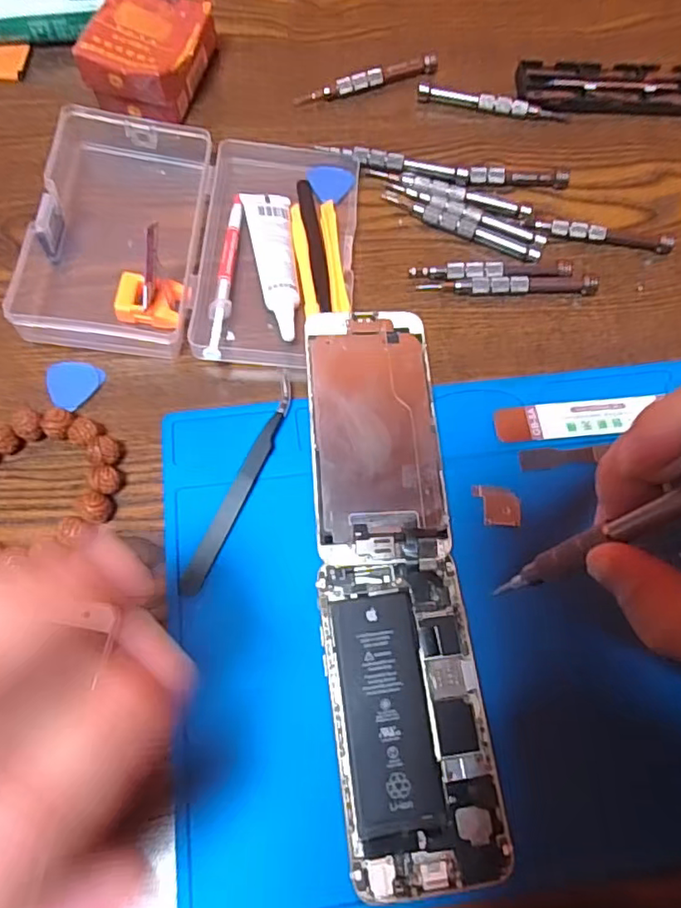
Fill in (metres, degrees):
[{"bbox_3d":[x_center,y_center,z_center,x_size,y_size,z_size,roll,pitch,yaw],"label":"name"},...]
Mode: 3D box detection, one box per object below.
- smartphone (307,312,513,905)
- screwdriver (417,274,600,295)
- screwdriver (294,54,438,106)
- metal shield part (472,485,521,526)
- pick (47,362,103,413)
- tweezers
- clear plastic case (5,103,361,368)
[{"bbox_3d":[0.024,0.051,0.273,0.065,0.013,0.260,-4,69,-4],"label":"smartphone"},{"bbox_3d":[0.098,-0.099,0.338,0.103,0.010,0.012,-2,69,-4],"label":"screwdriver"},{"bbox_3d":[0.018,-0.254,0.393,0.101,0.011,0.010,-20,71,-10],"label":"screwdriver"},{"bbox_3d":[0.079,0.026,0.292,0.024,0.004,0.020,4,69,-1],"label":"metal shield part"},{"bbox_3d":[-0.144,-0.039,0.308,0.028,0.004,0.028,35,71,10],"label":"pick"},{"bbox_3d":[-0.048,0.014,0.287,0.011,0.008,0.117,24,70,6],"label":"tweezers"},{"bbox_3d":[-0.082,-0.125,0.330,0.175,0.031,0.159,4,69,-1],"label":"clear plastic case"}]

